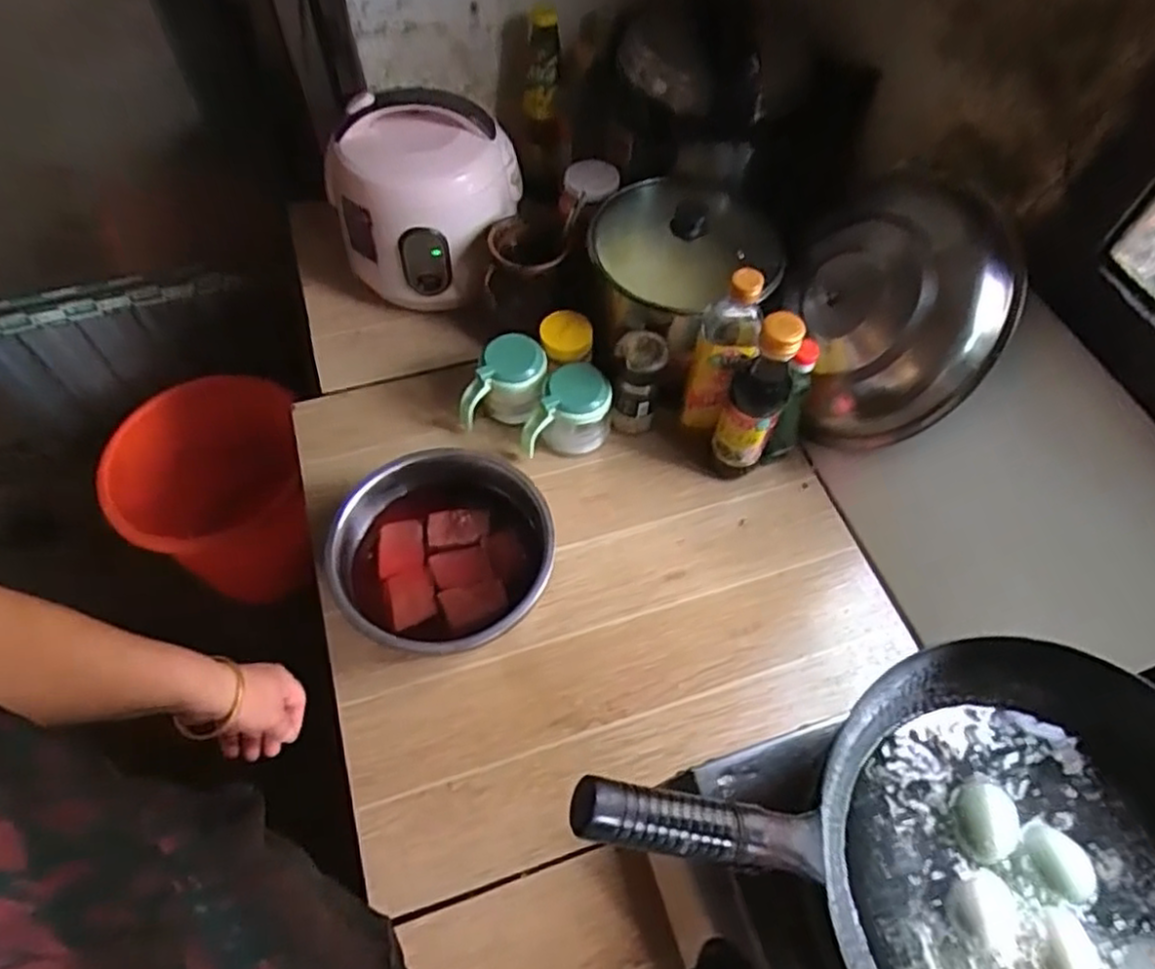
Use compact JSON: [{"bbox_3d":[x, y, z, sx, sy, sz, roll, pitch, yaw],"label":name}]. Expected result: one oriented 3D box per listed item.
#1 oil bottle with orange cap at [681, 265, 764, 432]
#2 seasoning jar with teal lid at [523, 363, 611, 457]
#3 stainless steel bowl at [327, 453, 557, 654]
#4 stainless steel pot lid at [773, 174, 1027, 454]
[{"bbox_3d":[0.158,-0.144,0.785,0.061,0.212,0.059,1,60,-1],"label":"oil bottle with orange cap"},{"bbox_3d":[-0.013,-0.085,0.856,0.107,0.098,0.072,-1,60,-2],"label":"seasoning jar with teal lid"},{"bbox_3d":[-0.138,0.076,0.743,0.203,0.097,0.211,1,60,-1],"label":"stainless steel bowl"},{"bbox_3d":[0.335,-0.189,0.802,0.297,0.073,0.248,-50,61,21],"label":"stainless steel pot lid"}]

